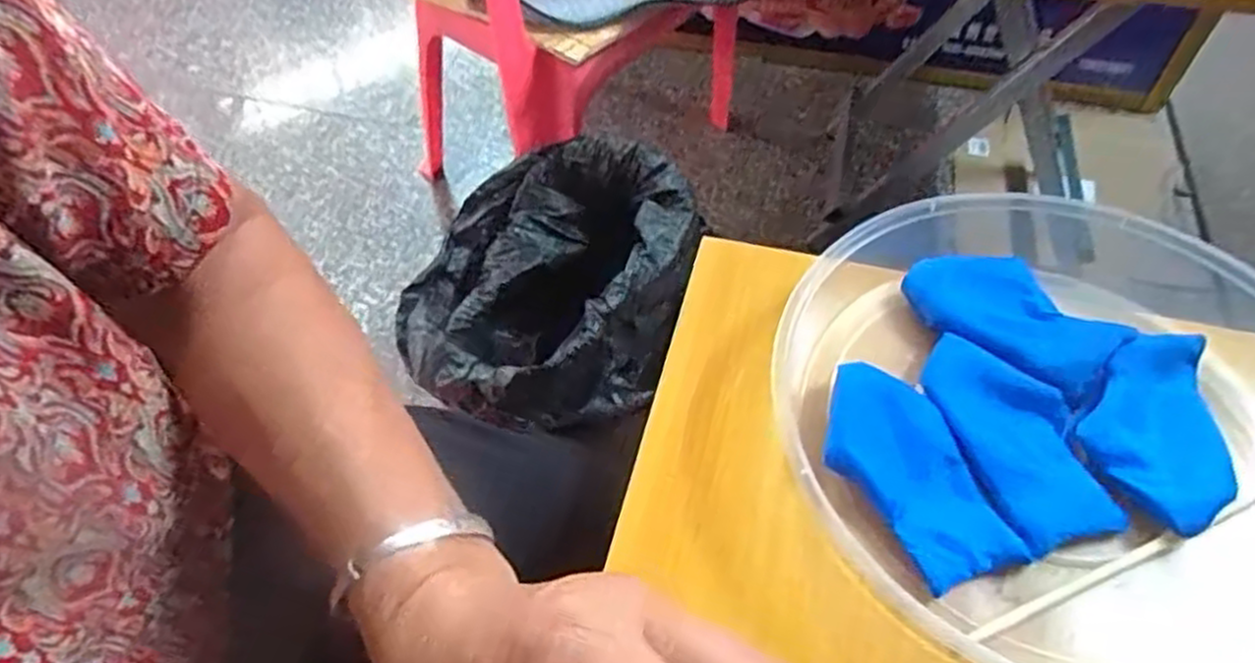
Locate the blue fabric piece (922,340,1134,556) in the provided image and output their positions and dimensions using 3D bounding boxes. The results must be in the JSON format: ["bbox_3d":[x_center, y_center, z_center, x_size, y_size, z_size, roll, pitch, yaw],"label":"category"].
[{"bbox_3d":[0.166,0.041,0.322,0.053,0.007,0.097,-13,53,-9],"label":"blue fabric piece"}]

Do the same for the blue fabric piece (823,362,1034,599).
[{"bbox_3d":[0.113,0.055,0.311,0.054,0.011,0.096,-15,53,-11],"label":"blue fabric piece"}]

